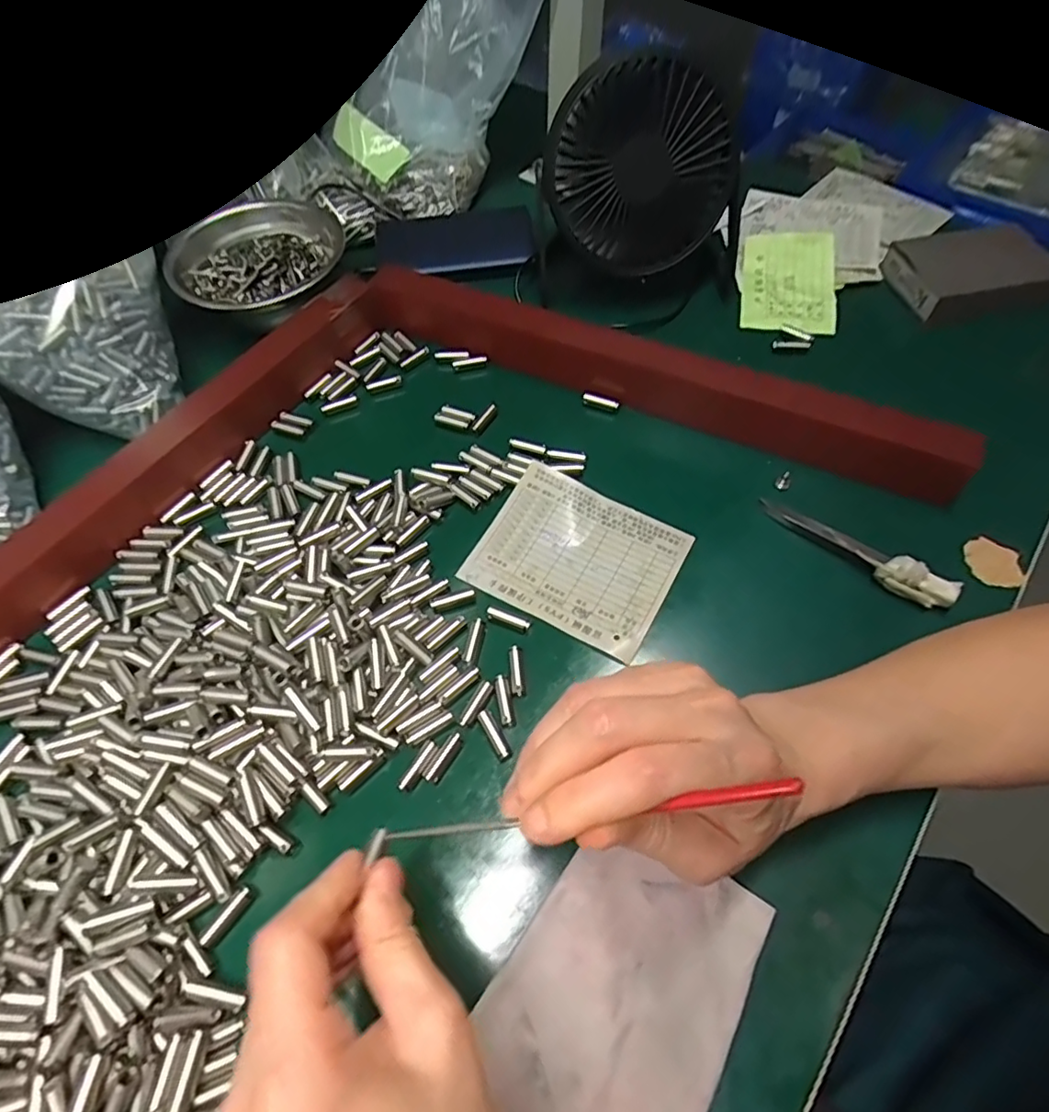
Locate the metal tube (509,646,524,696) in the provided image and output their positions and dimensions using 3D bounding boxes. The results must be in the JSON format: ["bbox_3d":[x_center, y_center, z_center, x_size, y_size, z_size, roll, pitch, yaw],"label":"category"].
[{"bbox_3d":[-0.004,0.059,0.301,0.006,0.004,0.026,-4,57,-2],"label":"metal tube"}]

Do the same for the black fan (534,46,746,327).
[{"bbox_3d":[0.084,-0.253,0.410,0.135,0.137,0.080,15,60,9],"label":"black fan"}]

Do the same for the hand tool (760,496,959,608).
[{"bbox_3d":[0.182,-0.004,0.324,0.103,0.020,0.015,39,67,21],"label":"hand tool"}]

